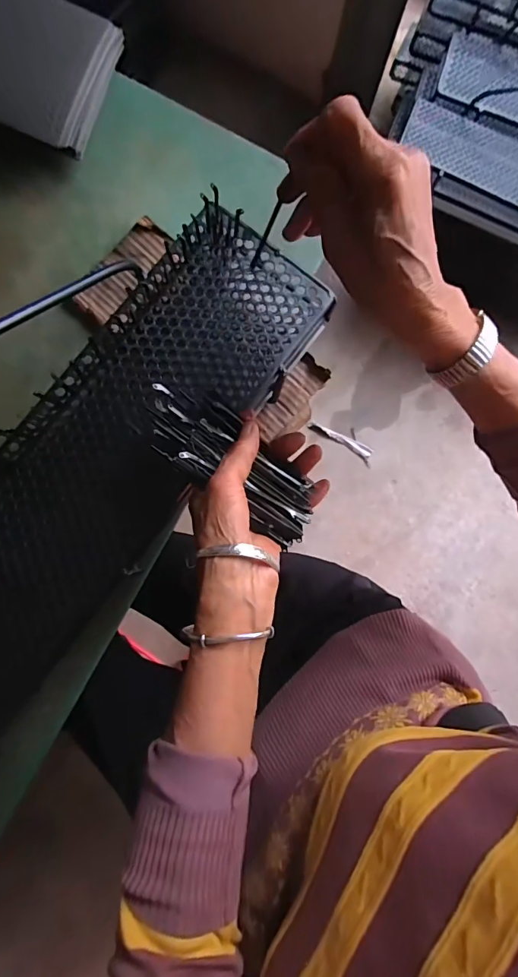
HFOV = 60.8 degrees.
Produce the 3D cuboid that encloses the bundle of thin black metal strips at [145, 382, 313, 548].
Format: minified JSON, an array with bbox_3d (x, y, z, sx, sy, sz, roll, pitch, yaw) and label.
[{"bbox_3d":[-0.021,-0.020,0.338,0.147,0.017,0.064,34,59,-5],"label":"bundle of thin black metal strips"}]

